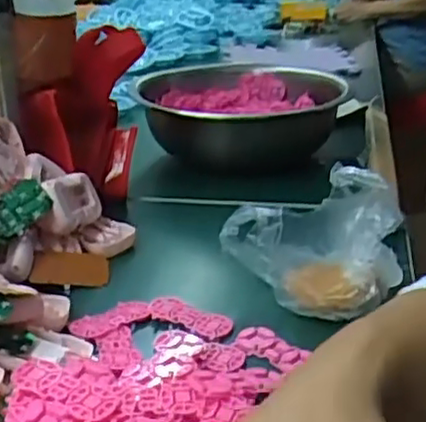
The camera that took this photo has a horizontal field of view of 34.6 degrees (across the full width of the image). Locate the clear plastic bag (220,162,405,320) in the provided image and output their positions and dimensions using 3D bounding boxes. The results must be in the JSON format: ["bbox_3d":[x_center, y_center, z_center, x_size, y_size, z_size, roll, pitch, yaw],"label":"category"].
[{"bbox_3d":[0.089,0.025,0.606,0.151,0.094,0.133,6,23,15],"label":"clear plastic bag"}]

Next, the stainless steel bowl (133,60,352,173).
[{"bbox_3d":[0.046,-0.135,0.970,0.299,0.101,0.338,-2,22,-4],"label":"stainless steel bowl"}]

